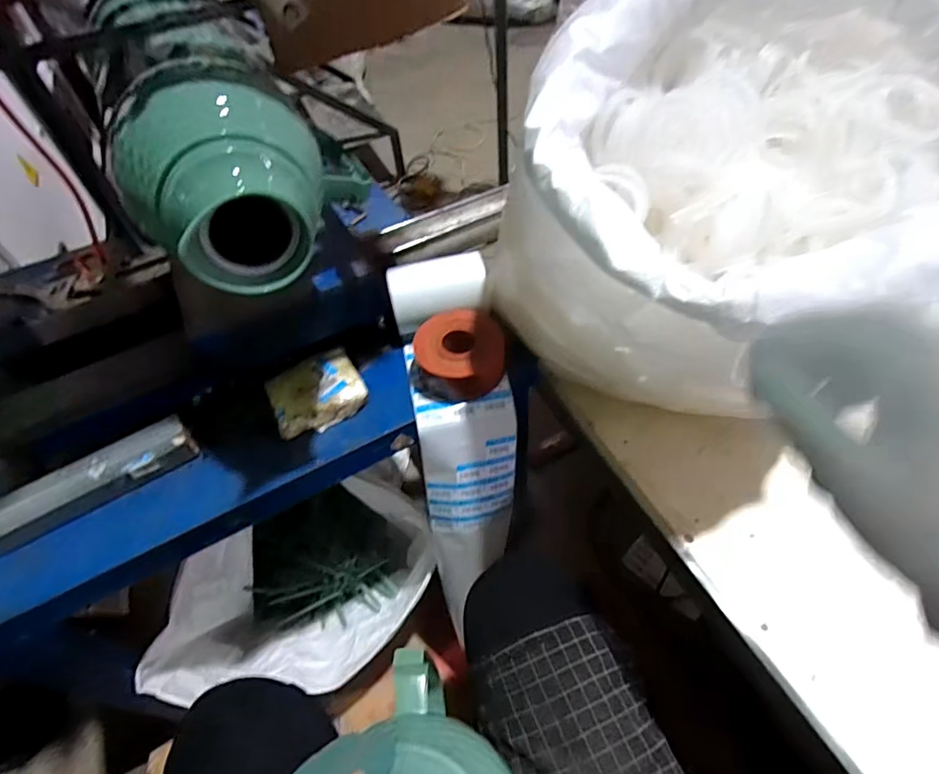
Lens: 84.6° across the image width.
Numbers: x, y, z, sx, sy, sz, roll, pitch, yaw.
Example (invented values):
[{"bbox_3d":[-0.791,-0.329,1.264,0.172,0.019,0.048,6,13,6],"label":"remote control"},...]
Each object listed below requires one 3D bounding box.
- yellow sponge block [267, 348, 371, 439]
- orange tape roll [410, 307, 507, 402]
[{"bbox_3d":[-0.170,0.008,0.580,0.098,0.035,0.082,-24,54,-13],"label":"yellow sponge block"},{"bbox_3d":[-0.013,-0.036,0.587,0.110,0.049,0.098,-8,52,-1],"label":"orange tape roll"}]

